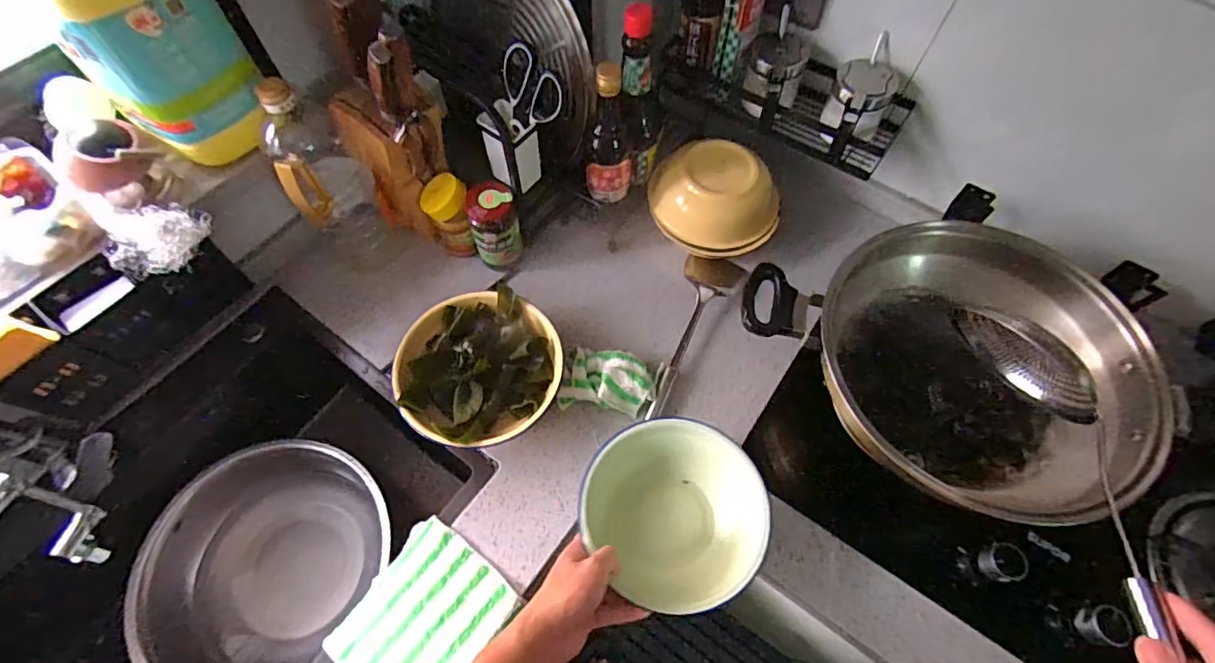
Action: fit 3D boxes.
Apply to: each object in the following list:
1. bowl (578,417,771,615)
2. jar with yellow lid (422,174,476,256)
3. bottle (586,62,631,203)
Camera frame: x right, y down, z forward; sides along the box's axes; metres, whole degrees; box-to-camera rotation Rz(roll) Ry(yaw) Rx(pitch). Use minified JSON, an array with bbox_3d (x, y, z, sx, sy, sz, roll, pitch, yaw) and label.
[{"bbox_3d":[0.072,0.194,0.590,0.181,0.072,0.191,1,64,-1],"label":"bowl"},{"bbox_3d":[-0.225,-0.161,0.781,0.060,0.128,0.063,1,64,-1],"label":"jar with yellow lid"},{"bbox_3d":[0.003,-0.248,0.699,0.059,0.181,0.055,6,64,2],"label":"bottle"}]

